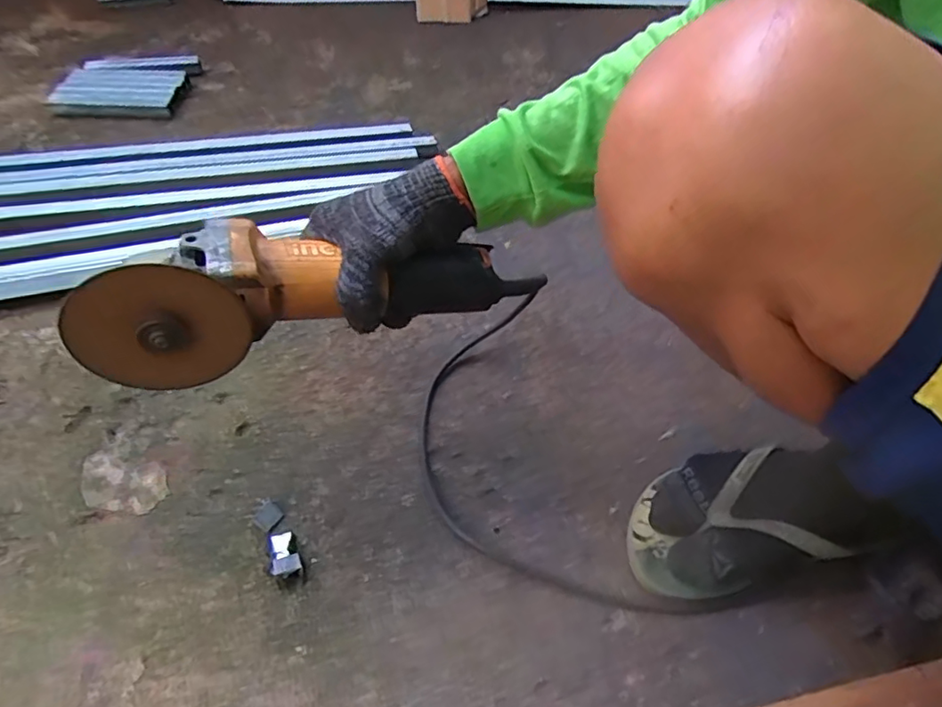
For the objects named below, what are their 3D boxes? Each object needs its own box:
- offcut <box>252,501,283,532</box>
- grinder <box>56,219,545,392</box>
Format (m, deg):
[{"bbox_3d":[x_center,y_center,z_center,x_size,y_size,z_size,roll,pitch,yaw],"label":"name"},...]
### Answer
[{"bbox_3d":[-0.168,0.135,0.473,0.019,0.004,0.020,35,57,21],"label":"offcut"},{"bbox_3d":[-0.101,-0.052,0.418,0.320,0.089,0.070,-12,53,-30],"label":"grinder"}]

